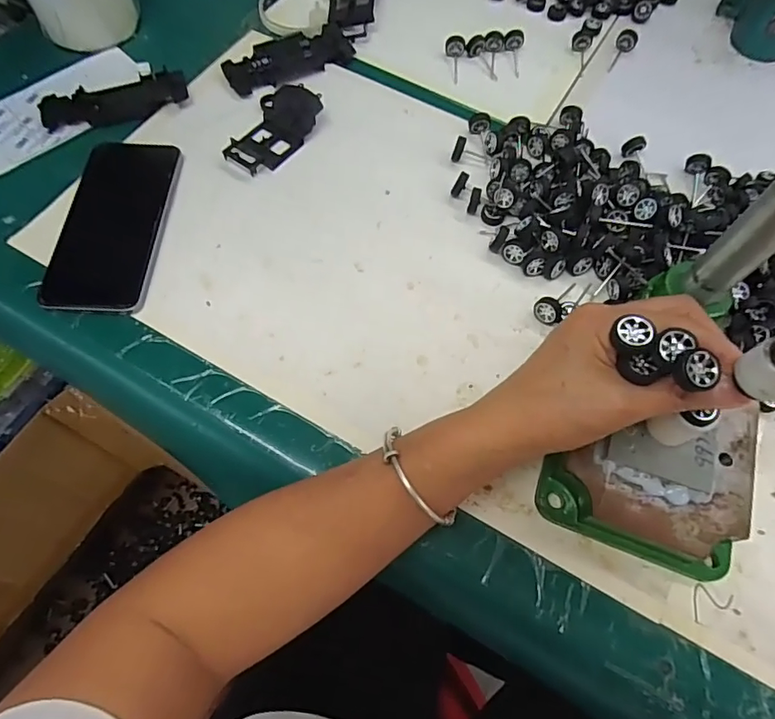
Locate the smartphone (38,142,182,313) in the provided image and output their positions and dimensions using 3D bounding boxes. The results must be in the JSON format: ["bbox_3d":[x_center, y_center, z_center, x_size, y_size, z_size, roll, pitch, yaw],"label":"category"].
[{"bbox_3d":[-0.213,-0.107,0.397,0.074,0.012,0.154,4,65,-1],"label":"smartphone"}]

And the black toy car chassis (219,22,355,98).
[{"bbox_3d":[-0.094,-0.289,0.489,0.125,0.013,0.051,-30,70,-15],"label":"black toy car chassis"}]

